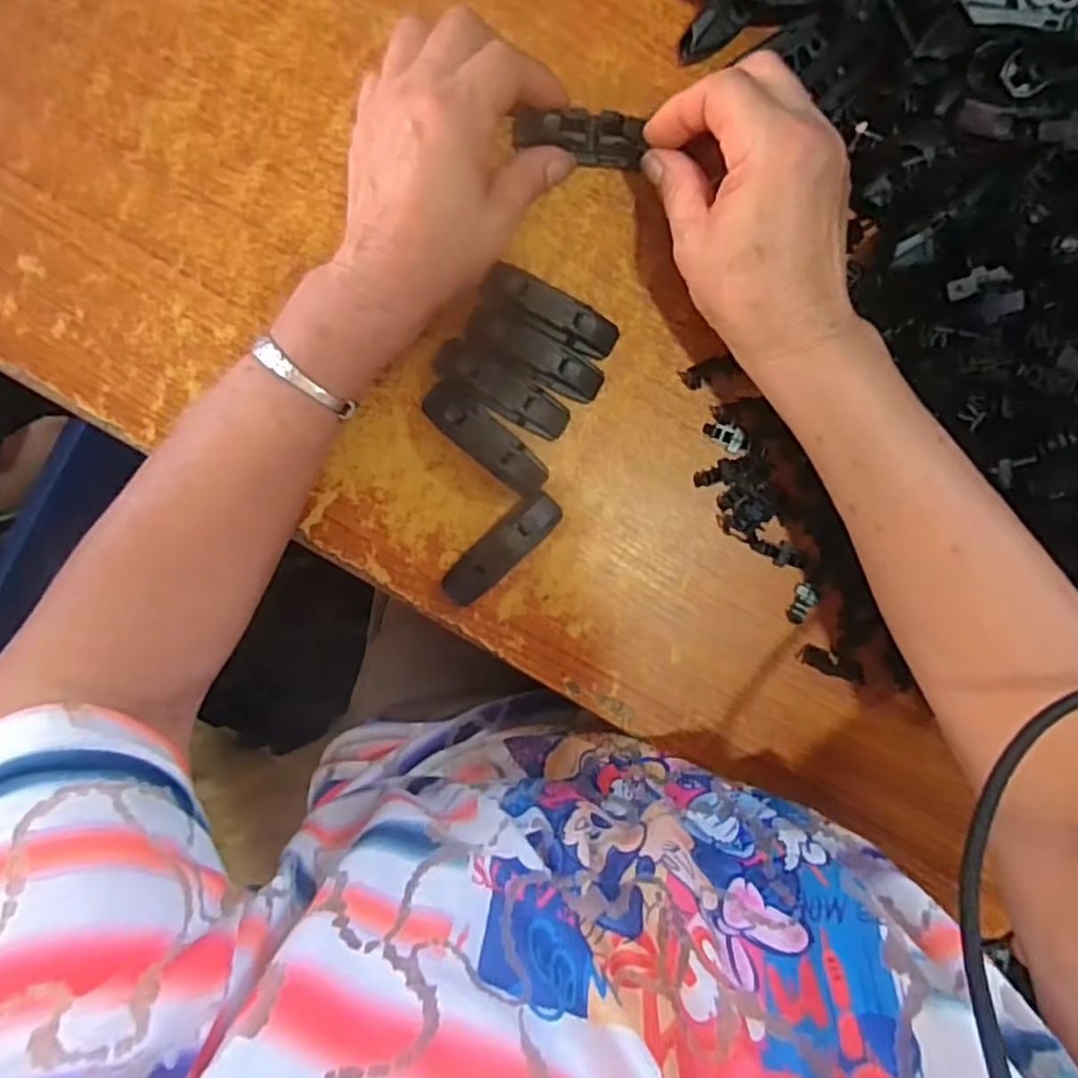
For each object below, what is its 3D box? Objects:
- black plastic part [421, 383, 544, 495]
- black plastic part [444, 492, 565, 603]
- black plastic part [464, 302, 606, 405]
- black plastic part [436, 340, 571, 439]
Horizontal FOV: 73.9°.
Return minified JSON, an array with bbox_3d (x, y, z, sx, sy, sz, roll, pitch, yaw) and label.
[{"bbox_3d":[-0.027,-0.051,0.368,0.074,0.018,0.022,42,94,-5],"label":"black plastic part"},{"bbox_3d":[-0.020,0.006,0.373,0.073,0.020,0.021,-44,95,3],"label":"black plastic part"},{"bbox_3d":[-0.002,-0.094,0.363,0.073,0.019,0.023,28,95,-4],"label":"black plastic part"},{"bbox_3d":[-0.019,-0.075,0.365,0.074,0.018,0.021,30,95,-4],"label":"black plastic part"}]

